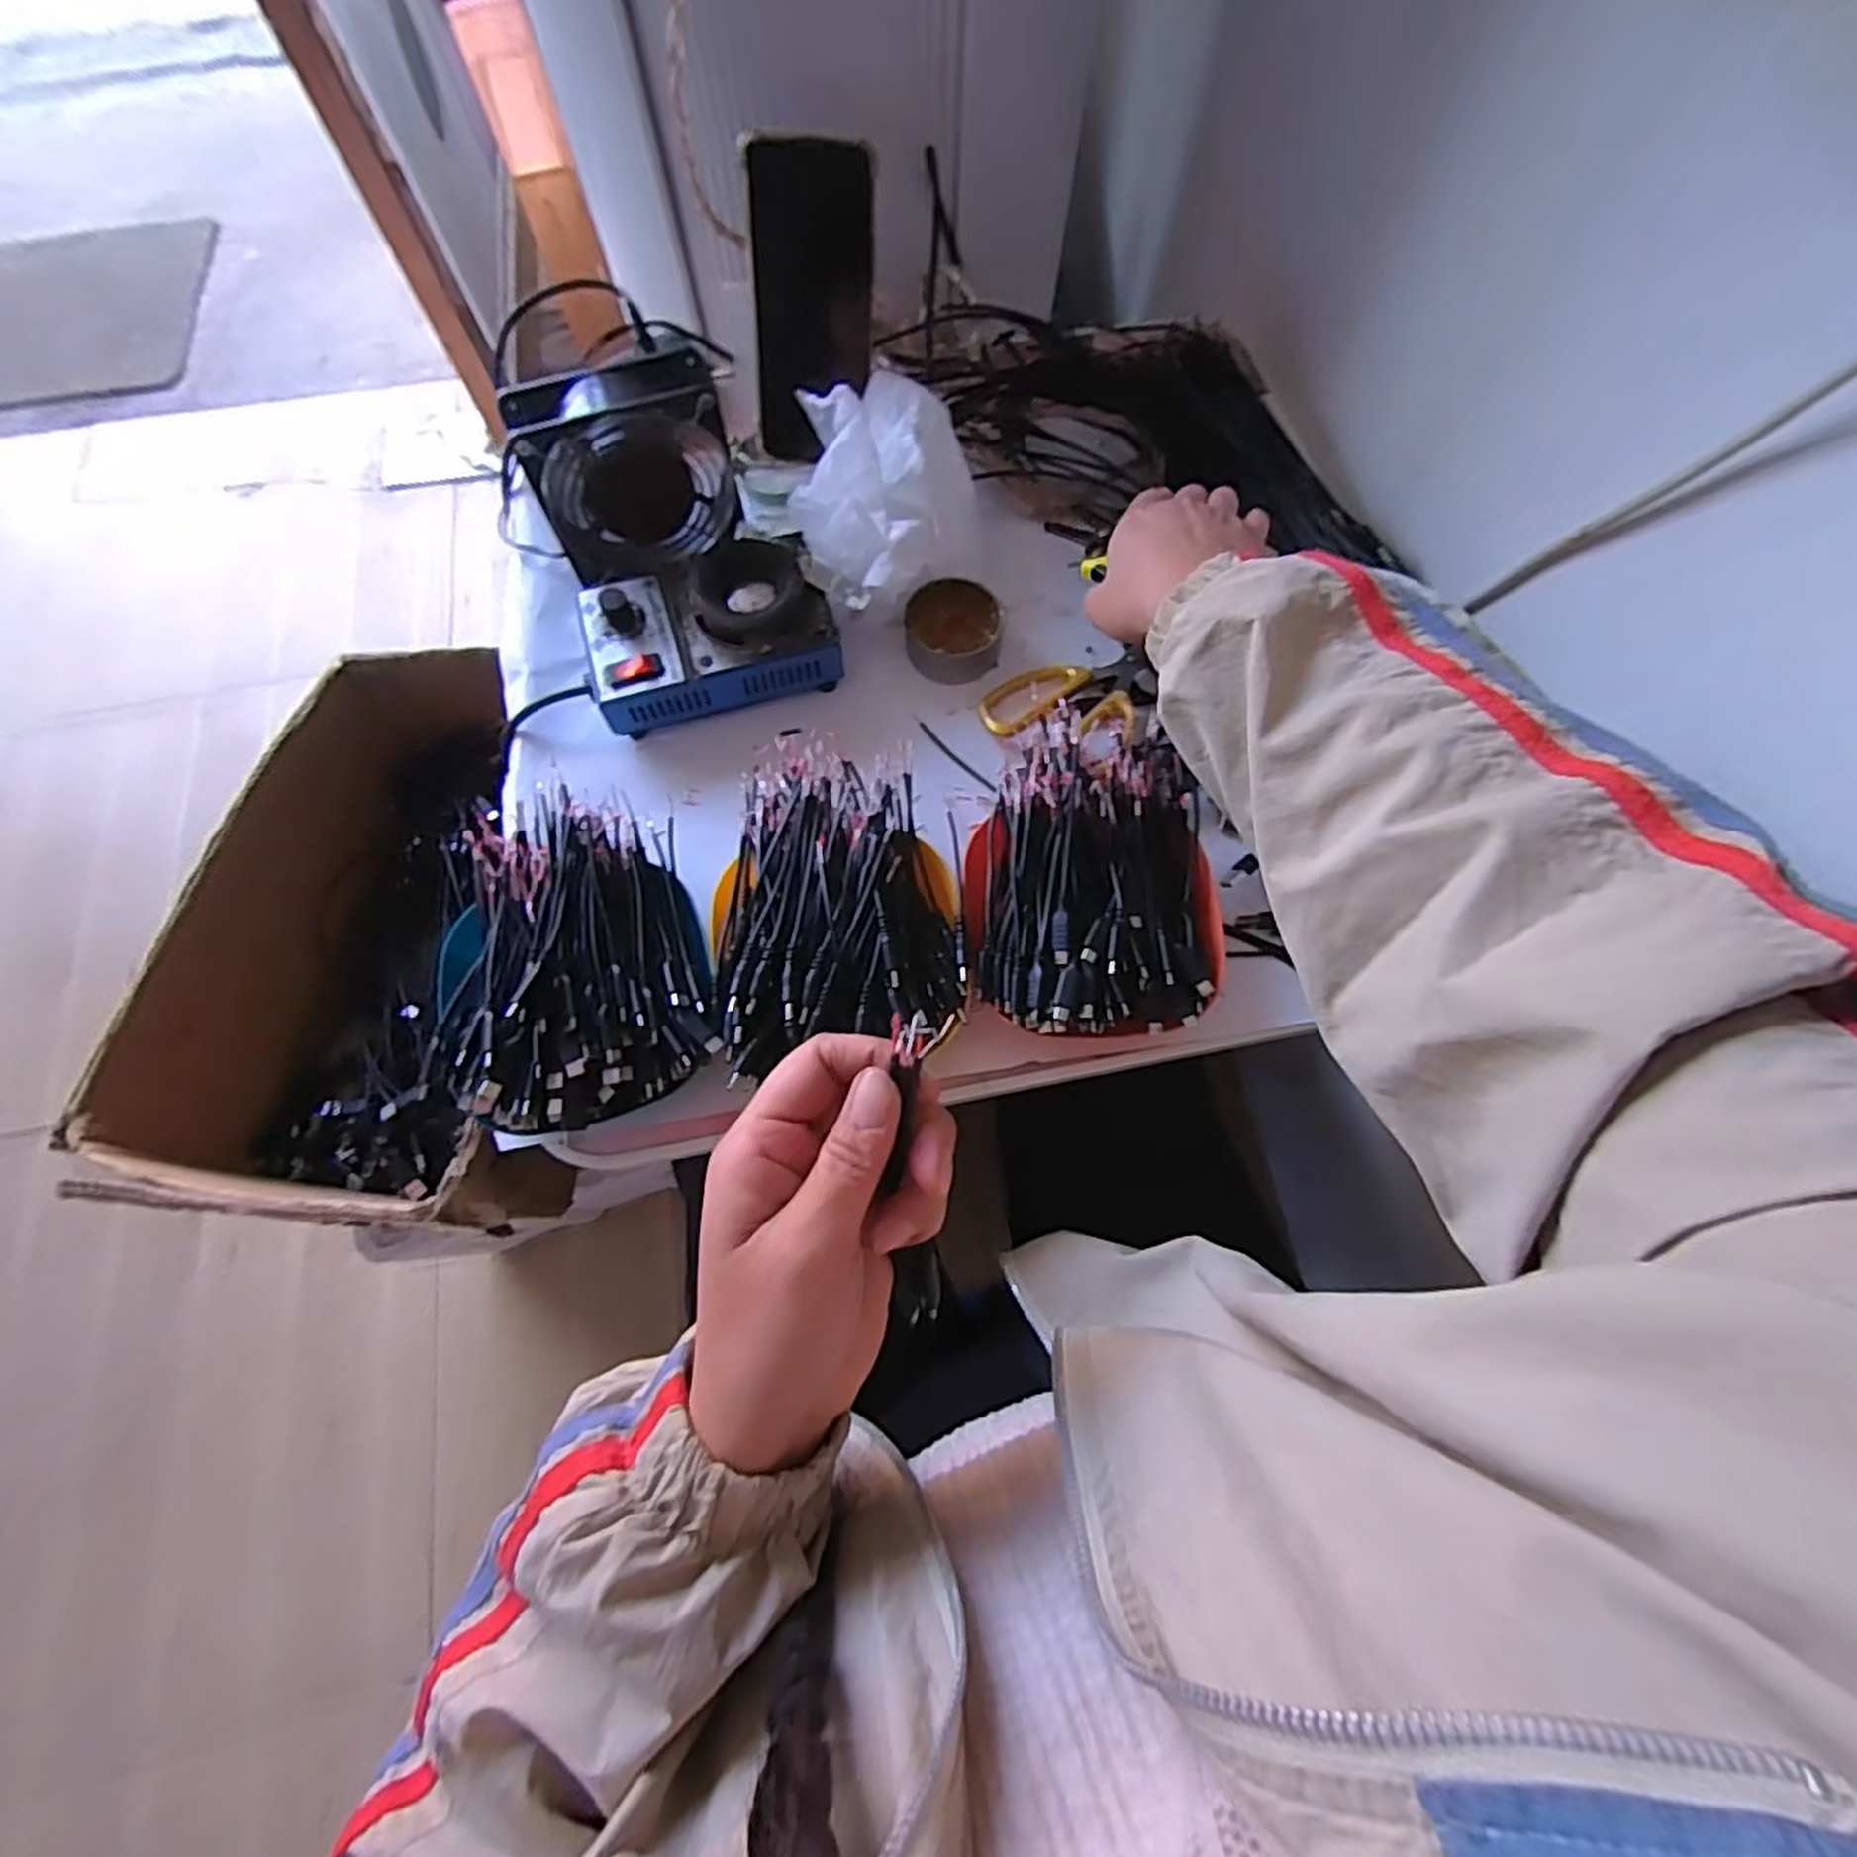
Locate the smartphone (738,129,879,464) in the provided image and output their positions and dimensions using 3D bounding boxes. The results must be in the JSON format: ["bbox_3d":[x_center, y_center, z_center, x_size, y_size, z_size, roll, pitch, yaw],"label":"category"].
[{"bbox_3d":[-0.074,-0.396,0.511,0.076,0.160,0.008,0,43,-4],"label":"smartphone"}]

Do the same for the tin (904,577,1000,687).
[{"bbox_3d":[0.015,-0.197,0.521,0.060,0.028,0.063,0,70,-1],"label":"tin"}]

